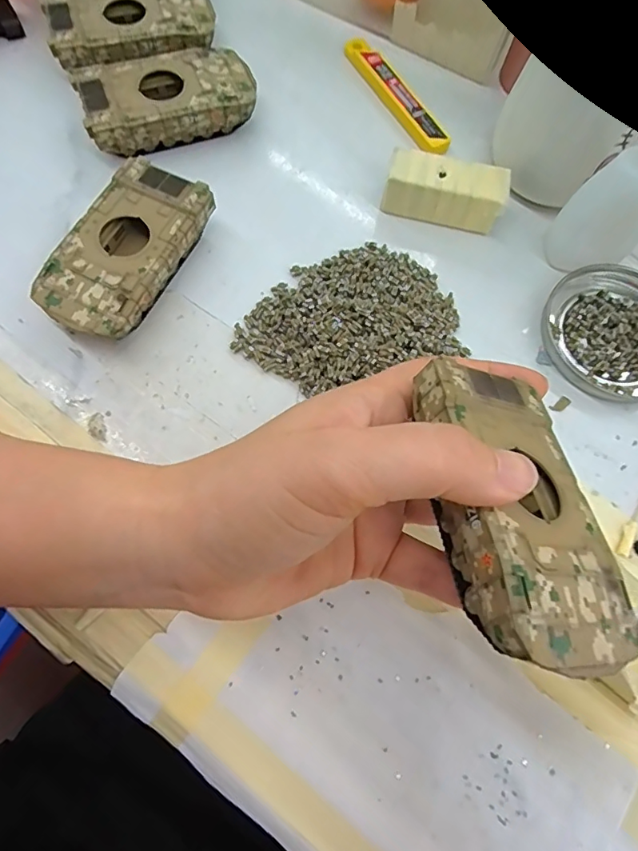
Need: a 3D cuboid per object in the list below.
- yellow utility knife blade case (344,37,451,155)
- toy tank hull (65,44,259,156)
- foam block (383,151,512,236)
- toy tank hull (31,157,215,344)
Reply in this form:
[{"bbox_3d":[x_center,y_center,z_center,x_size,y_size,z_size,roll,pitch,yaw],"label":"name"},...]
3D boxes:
[{"bbox_3d":[0.048,-0.209,0.314,0.021,0.004,0.104,-27,74,-11],"label":"yellow utility knife blade case"},{"bbox_3d":[-0.087,-0.190,0.294,0.095,0.027,0.050,-23,73,-10],"label":"toy tank hull"},{"bbox_3d":[0.071,-0.131,0.281,0.064,0.025,0.026,14,70,3],"label":"foam block"},{"bbox_3d":[-0.097,-0.087,0.258,0.050,0.027,0.095,24,71,6],"label":"toy tank hull"}]

